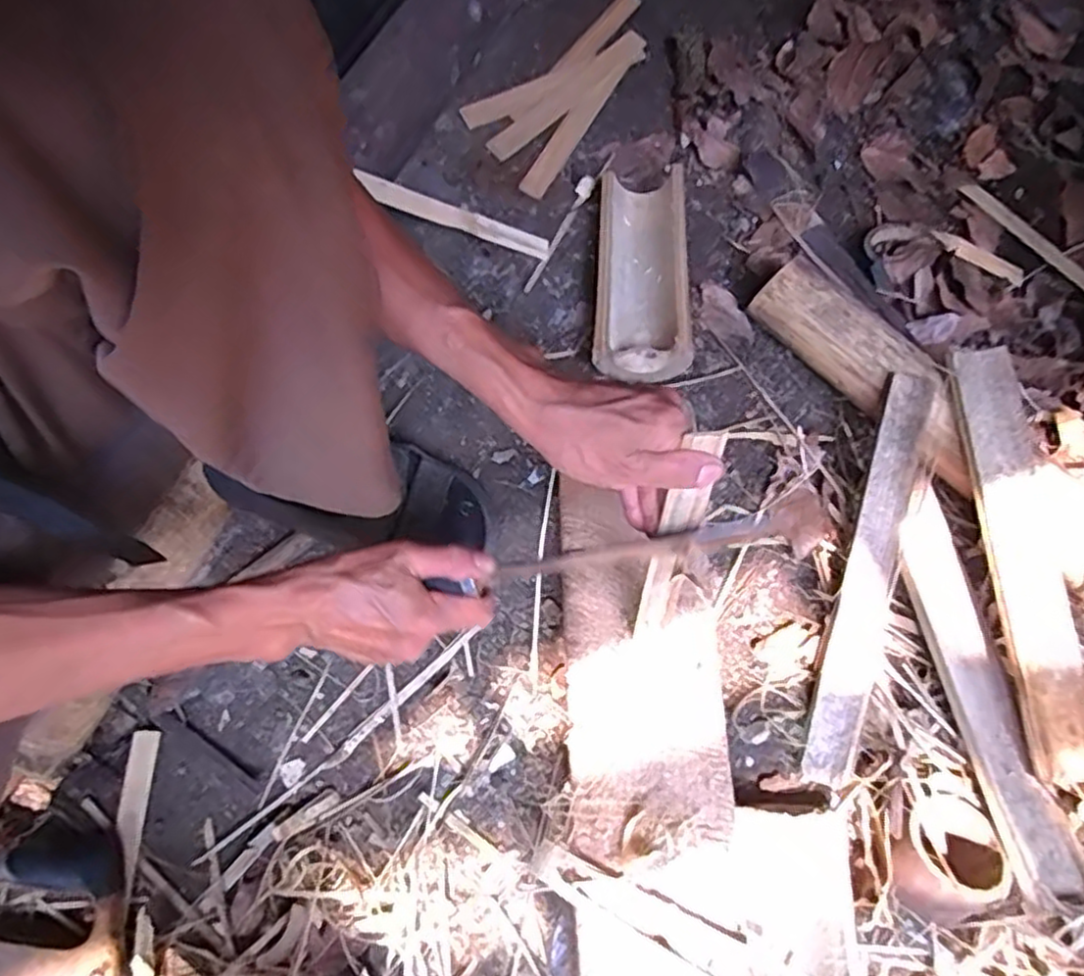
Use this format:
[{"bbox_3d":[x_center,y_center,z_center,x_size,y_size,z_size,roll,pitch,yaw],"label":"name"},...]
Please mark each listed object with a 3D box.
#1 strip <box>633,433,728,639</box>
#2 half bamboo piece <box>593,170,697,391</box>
[{"bbox_3d":[0.084,0.044,0.468,0.022,0.222,0.010,7,49,1],"label":"strip"},{"bbox_3d":[0.101,-0.216,0.687,0.092,0.054,0.261,5,71,0],"label":"half bamboo piece"}]

